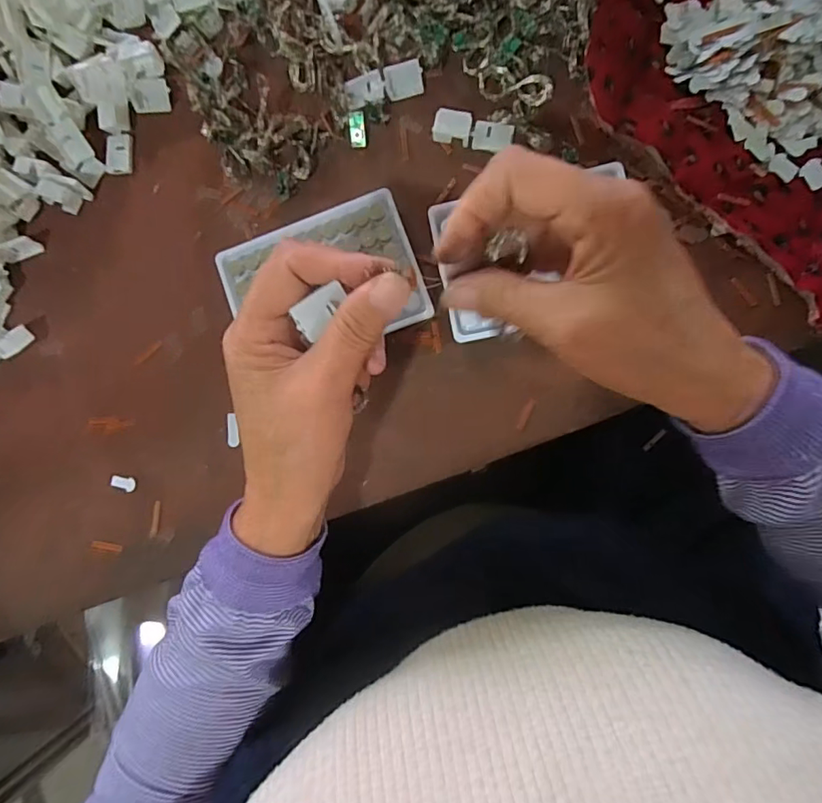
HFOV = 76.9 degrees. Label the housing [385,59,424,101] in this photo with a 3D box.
[{"bbox_3d":[-0.005,-0.226,0.363,0.027,0.008,0.022,-6,86,6],"label":"housing"}]

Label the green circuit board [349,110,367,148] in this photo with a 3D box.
[{"bbox_3d":[-0.037,-0.190,0.362,0.011,0.006,0.023,-1,109,6],"label":"green circuit board"}]

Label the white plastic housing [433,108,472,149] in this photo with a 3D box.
[{"bbox_3d":[0.029,-0.189,0.358,0.026,0.012,0.018,14,88,6],"label":"white plastic housing"}]

